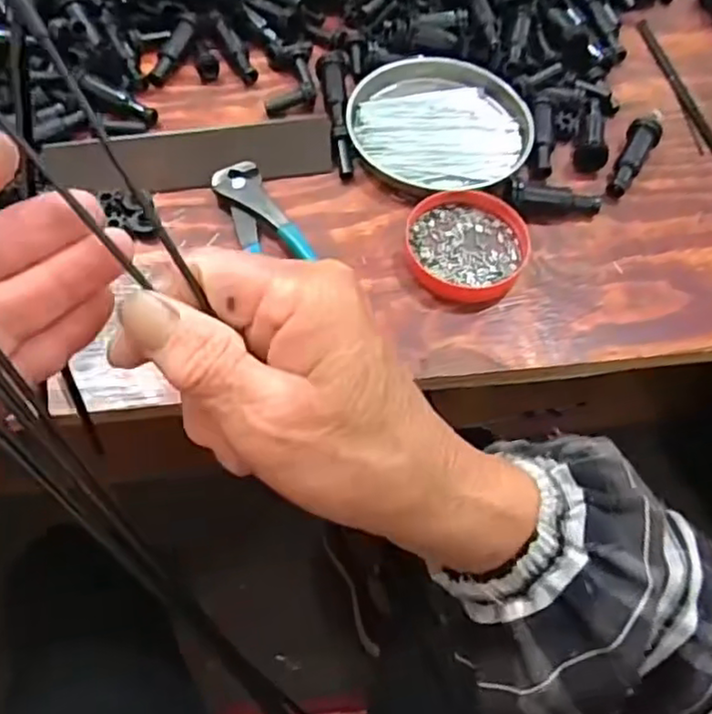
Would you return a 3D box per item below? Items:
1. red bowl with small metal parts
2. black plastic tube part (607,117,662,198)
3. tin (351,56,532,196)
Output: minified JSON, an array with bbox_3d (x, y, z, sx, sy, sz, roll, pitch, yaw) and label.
[{"bbox_3d":[0.074,-0.076,0.454,0.079,0.016,0.083,0,59,-1],"label":"red bowl with small metal parts"},{"bbox_3d":[0.207,-0.150,0.504,0.023,0.019,0.072,26,62,14],"label":"black plastic tube part"},{"bbox_3d":[0.060,-0.177,0.504,0.132,0.020,0.134,0,59,-1],"label":"tin"}]

